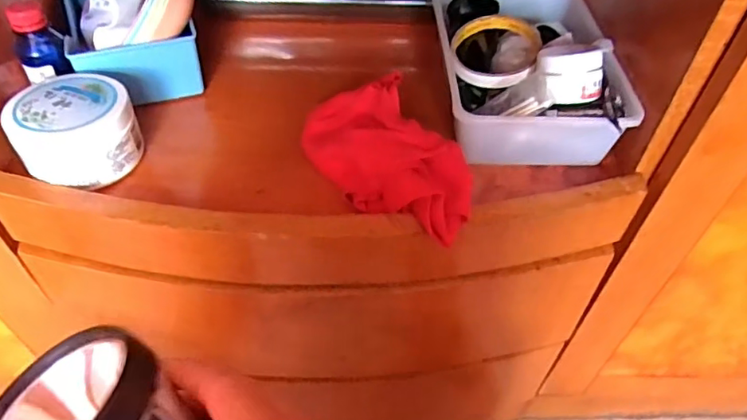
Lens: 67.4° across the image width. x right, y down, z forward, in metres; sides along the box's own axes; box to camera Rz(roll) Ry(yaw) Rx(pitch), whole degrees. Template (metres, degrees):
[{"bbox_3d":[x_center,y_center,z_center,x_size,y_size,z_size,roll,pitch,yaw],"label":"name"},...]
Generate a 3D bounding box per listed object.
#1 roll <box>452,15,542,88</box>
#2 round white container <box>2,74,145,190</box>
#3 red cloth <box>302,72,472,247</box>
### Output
[{"bbox_3d":[0.115,-0.151,0.531,0.084,0.014,0.084,-2,60,3],"label":"roll"},{"bbox_3d":[-0.249,-0.068,0.470,0.095,0.052,0.088,-20,52,-19],"label":"round white container"},{"bbox_3d":[0.014,-0.042,0.463,0.093,0.052,0.163,-23,53,-21],"label":"red cloth"}]

